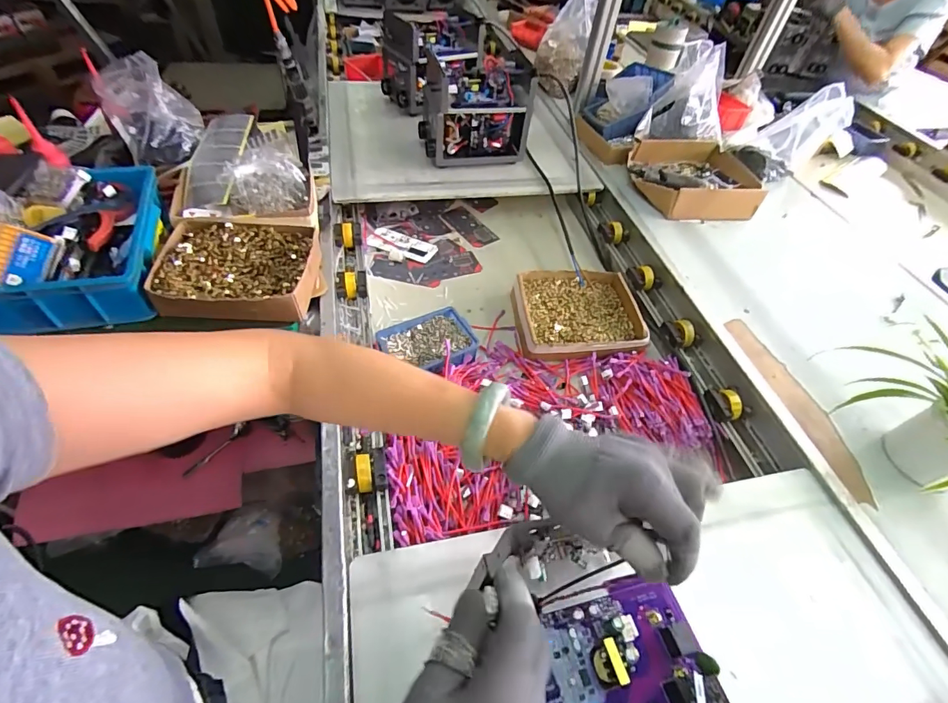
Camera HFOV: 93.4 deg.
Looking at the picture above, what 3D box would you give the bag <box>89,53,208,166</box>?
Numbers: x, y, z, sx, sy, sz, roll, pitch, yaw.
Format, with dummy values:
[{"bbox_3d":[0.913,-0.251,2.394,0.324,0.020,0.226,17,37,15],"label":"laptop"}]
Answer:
[{"bbox_3d":[-0.590,-0.444,0.820,0.142,0.137,0.171,-26,58,-25],"label":"bag"}]

